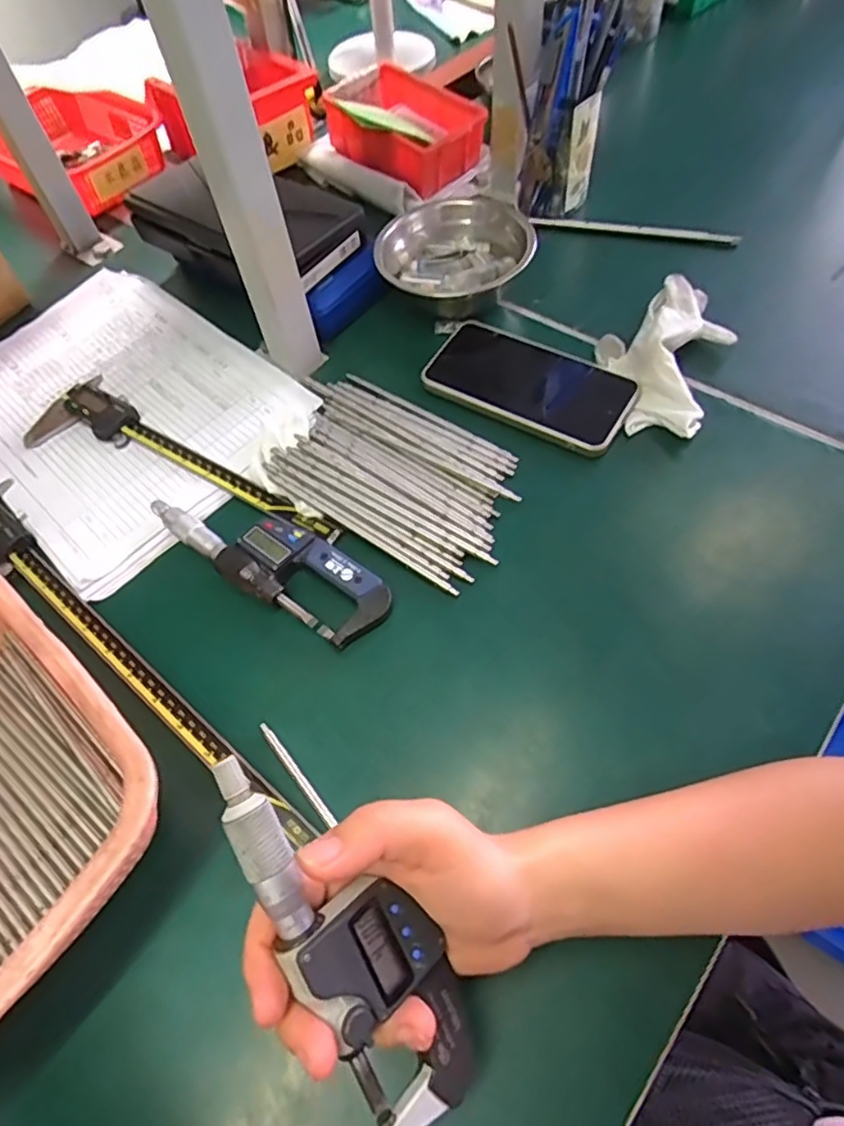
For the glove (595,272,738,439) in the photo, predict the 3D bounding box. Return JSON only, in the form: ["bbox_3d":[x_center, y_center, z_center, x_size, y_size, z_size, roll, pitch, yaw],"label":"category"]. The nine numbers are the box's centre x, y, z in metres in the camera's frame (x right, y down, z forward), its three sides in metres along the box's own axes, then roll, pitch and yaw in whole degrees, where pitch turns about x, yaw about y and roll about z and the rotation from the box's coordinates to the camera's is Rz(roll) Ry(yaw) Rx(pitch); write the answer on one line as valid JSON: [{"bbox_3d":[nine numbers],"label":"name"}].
[{"bbox_3d":[0.188,-0.167,0.490,0.094,0.038,0.159,22,62,17],"label":"glove"}]

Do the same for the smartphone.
[{"bbox_3d":[0.083,-0.141,0.483,0.154,0.014,0.081,28,68,22],"label":"smartphone"}]

